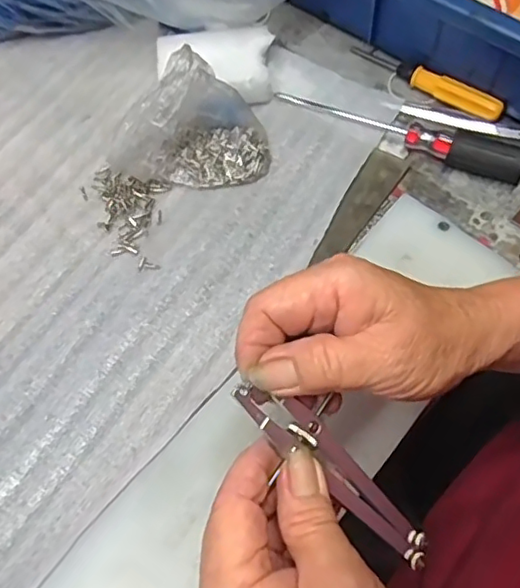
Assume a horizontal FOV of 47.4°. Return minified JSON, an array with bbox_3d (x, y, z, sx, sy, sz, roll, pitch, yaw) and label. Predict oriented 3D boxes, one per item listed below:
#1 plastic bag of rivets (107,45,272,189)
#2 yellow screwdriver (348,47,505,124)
[{"bbox_3d":[-0.043,-0.108,0.381,0.089,0.065,0.068,24,66,13],"label":"plastic bag of rivets"},{"bbox_3d":[0.119,-0.157,0.431,0.121,0.017,0.015,38,70,18],"label":"yellow screwdriver"}]

